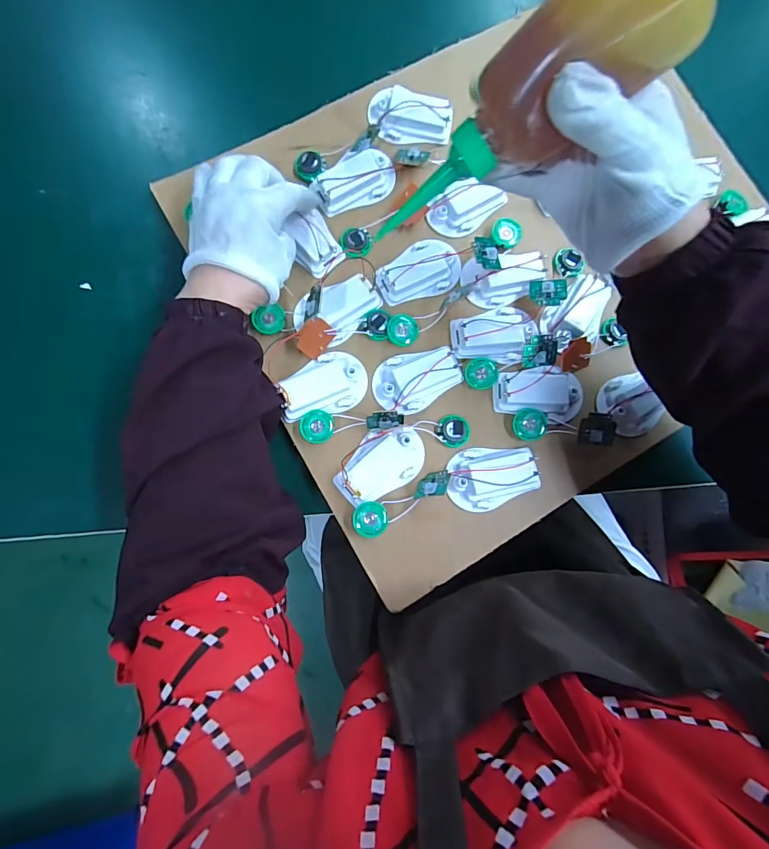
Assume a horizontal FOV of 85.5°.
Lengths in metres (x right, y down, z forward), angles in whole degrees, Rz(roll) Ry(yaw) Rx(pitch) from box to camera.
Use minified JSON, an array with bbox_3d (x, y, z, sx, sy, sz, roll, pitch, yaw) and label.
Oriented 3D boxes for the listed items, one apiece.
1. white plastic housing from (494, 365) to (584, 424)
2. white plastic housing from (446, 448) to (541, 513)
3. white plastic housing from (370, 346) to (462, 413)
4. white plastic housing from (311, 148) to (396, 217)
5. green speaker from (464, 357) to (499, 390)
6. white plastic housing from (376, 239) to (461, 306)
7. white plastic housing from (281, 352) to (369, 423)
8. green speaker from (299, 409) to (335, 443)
[{"bbox_3d":[0.138,-0.029,0.371,0.079,0.017,0.049,5,82,-6],"label":"white plastic housing"},{"bbox_3d":[0.093,0.046,0.352,0.075,0.022,0.051,-2,83,-7],"label":"white plastic housing"},{"bbox_3d":[0.030,-0.038,0.365,0.077,0.021,0.051,-8,84,-8],"label":"white plastic housing"},{"bbox_3d":[-0.027,-0.229,0.392,0.075,0.016,0.041,-24,86,-9],"label":"white plastic housing"},{"bbox_3d":[0.087,-0.046,0.374,0.029,0.012,0.027,1,83,-6],"label":"green speaker"},{"bbox_3d":[0.033,-0.146,0.385,0.080,0.021,0.053,-13,84,-8],"label":"white plastic housing"},{"bbox_3d":[-0.051,-0.035,0.357,0.073,0.017,0.051,-15,85,-8],"label":"white plastic housing"},{"bbox_3d":[-0.057,0.002,0.355,0.028,0.008,0.027,-1,83,-7],"label":"green speaker"}]

